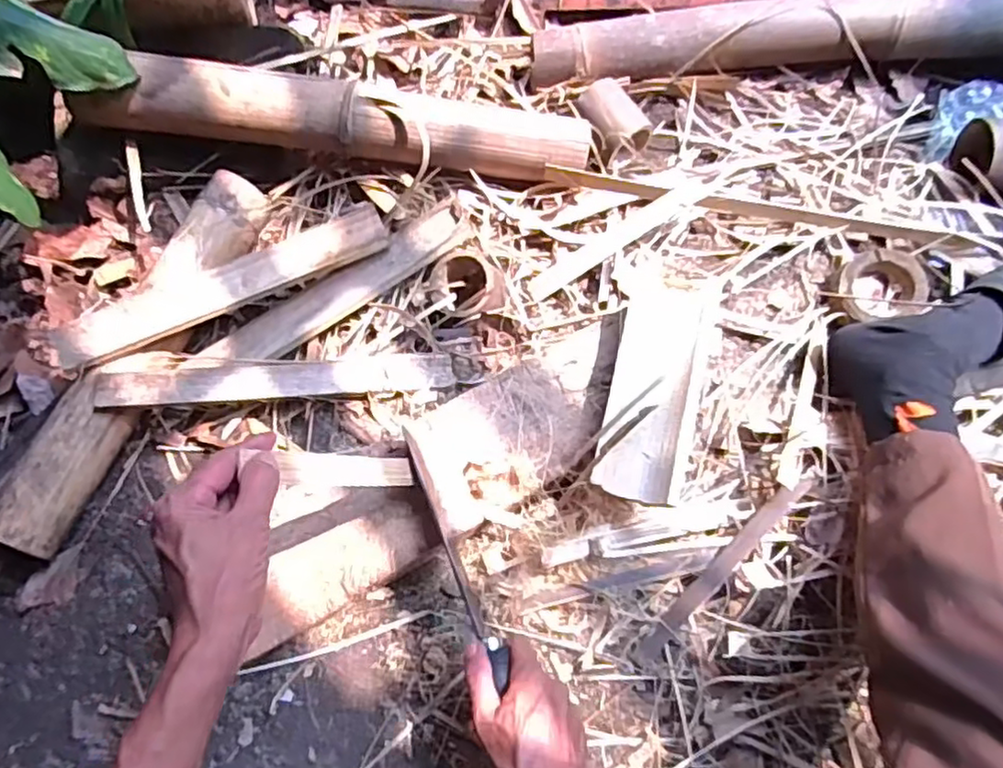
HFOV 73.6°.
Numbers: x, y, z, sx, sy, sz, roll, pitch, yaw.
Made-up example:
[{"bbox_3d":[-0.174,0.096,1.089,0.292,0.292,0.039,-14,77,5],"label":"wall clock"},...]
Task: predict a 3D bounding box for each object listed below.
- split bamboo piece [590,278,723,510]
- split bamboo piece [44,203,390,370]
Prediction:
[{"bbox_3d":[0.146,-0.001,0.633,0.084,0.052,0.224,15,69,7],"label":"split bamboo piece"},{"bbox_3d":[-0.288,-0.103,0.706,0.348,0.020,0.058,-25,80,-14],"label":"split bamboo piece"}]

